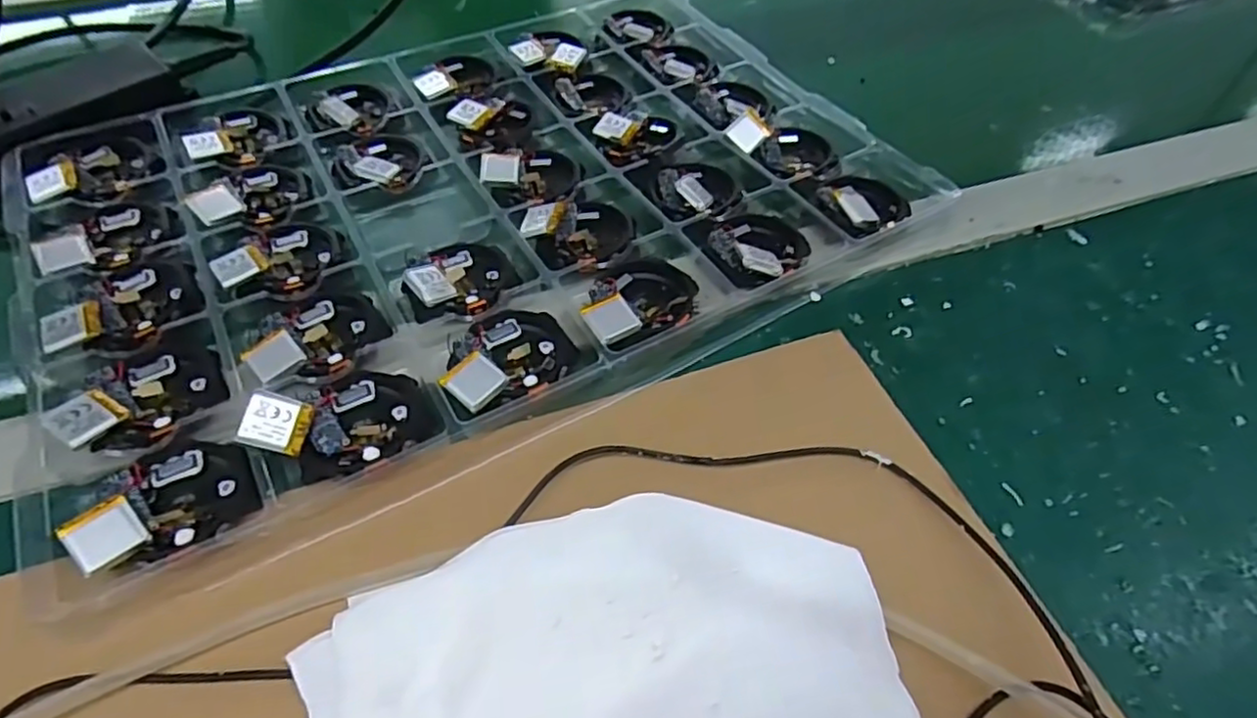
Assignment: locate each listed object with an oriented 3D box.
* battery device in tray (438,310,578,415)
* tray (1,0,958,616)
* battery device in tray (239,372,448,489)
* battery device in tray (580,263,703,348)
[{"bbox_3d":[-0.054,-0.003,0.299,0.058,0.013,0.050,-20,56,-15],"label":"battery device in tray"},{"bbox_3d":[-0.080,-0.100,0.369,0.436,0.024,0.304,-23,57,-17],"label":"tray"},{"bbox_3d":[-0.115,0.024,0.270,0.064,0.022,0.046,-36,62,-25],"label":"battery device in tray"},{"bbox_3d":[0.006,-0.030,0.320,0.060,0.012,0.046,-18,56,-14],"label":"battery device in tray"}]

